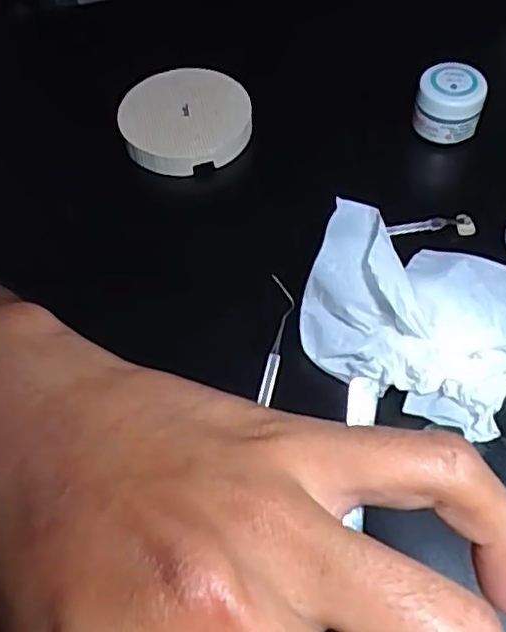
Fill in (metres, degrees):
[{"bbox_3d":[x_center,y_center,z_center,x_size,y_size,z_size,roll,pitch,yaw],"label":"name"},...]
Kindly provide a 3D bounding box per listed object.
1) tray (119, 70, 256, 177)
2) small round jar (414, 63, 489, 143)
[{"bbox_3d":[-0.036,-0.104,0.342,0.066,0.018,0.068,-2,55,3],"label":"tray"},{"bbox_3d":[0.099,-0.106,0.324,0.031,0.028,0.028,18,59,17],"label":"small round jar"}]

